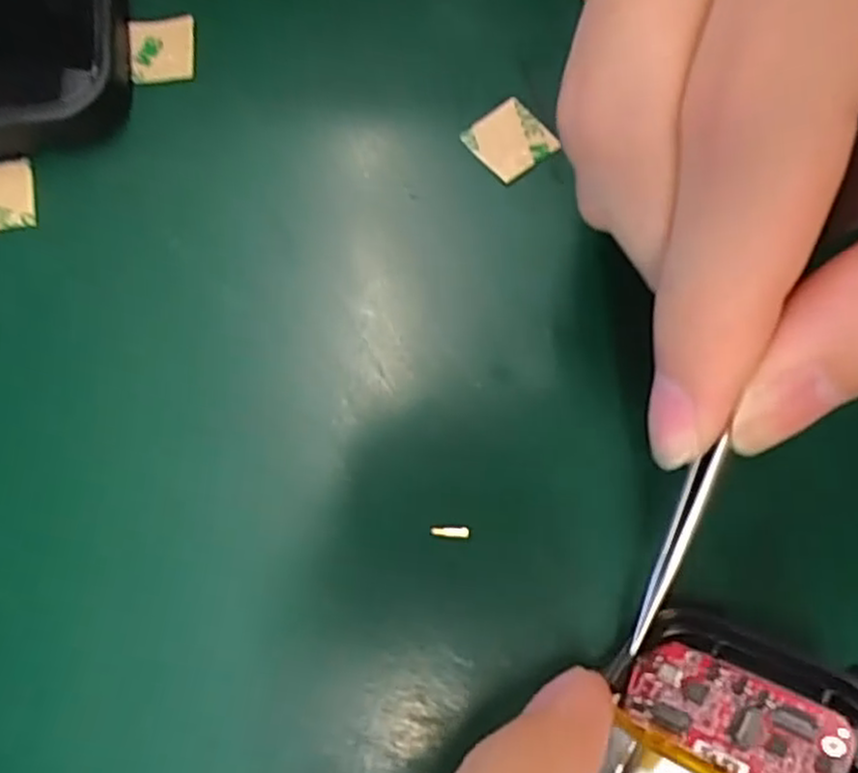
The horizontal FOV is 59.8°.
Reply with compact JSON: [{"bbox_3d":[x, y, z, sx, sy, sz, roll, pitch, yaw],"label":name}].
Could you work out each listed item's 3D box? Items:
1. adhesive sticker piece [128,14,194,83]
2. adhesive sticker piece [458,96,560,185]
[{"bbox_3d":[-0.059,-0.074,0.163,0.014,0.004,0.016,-4,76,5],"label":"adhesive sticker piece"},{"bbox_3d":[0.017,-0.052,0.156,0.014,0.004,0.016,-37,73,-3],"label":"adhesive sticker piece"}]

